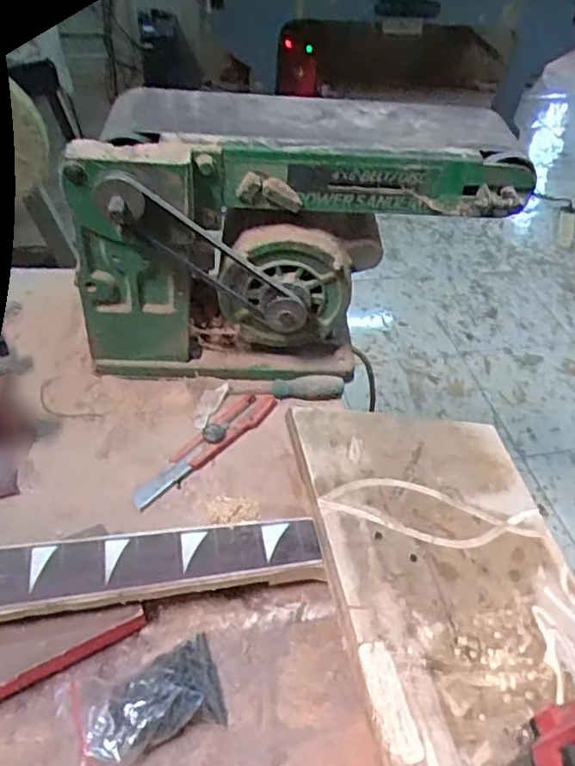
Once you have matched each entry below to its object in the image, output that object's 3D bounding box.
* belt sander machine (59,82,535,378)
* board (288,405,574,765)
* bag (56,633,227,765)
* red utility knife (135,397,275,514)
[{"bbox_3d":[0.005,-0.146,0.666,0.432,0.267,0.178,-2,46,-8],"label":"belt sander machine"},{"bbox_3d":[0.172,0.225,0.486,0.254,0.017,0.501,5,47,-25],"label":"board"},{"bbox_3d":[-0.107,0.236,0.452,0.111,0.034,0.070,-16,49,-20],"label":"bag"},{"bbox_3d":[-0.082,0.062,0.637,0.033,0.022,0.188,33,51,24],"label":"red utility knife"}]

